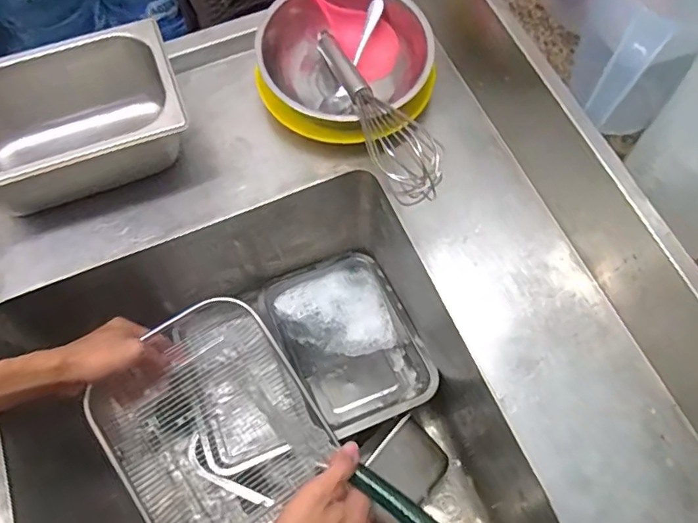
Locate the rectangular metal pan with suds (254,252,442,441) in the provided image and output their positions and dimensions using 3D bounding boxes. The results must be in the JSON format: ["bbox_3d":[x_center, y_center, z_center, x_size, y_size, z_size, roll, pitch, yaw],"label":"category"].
[{"bbox_3d":[-0.004,0.108,0.744,0.188,0.063,0.254,-24,68,-7],"label":"rectangular metal pan with suds"}]

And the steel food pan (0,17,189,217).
[{"bbox_3d":[-0.312,-0.142,0.576,0.266,0.106,0.158,-22,68,-6],"label":"steel food pan"}]

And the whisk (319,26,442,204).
[{"bbox_3d":[0.029,-0.167,0.578,0.061,0.067,0.315,-20,48,-5],"label":"whisk"}]

